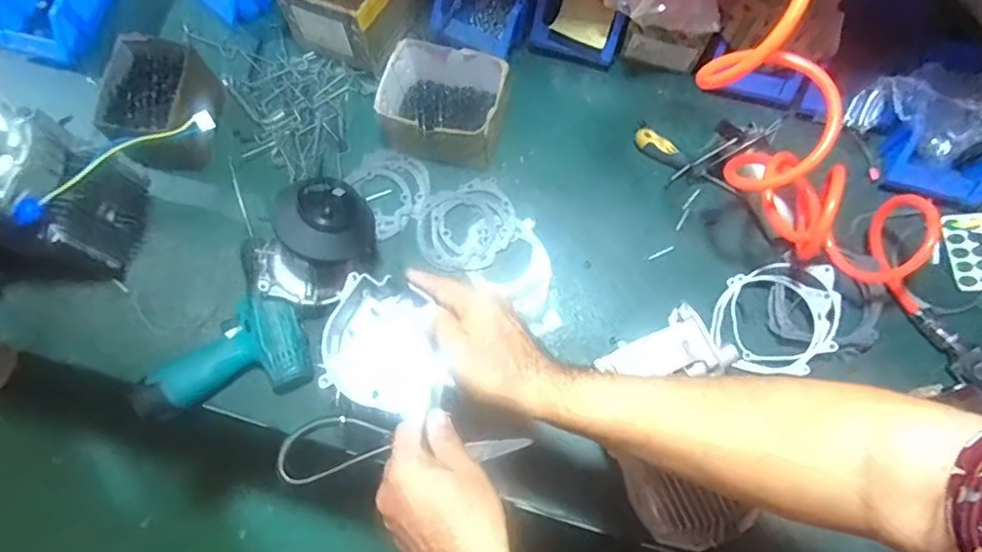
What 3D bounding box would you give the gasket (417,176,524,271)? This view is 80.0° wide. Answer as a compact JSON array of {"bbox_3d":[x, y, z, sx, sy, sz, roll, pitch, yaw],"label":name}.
[{"bbox_3d":[-0.029,-0.061,0.748,0.127,0.004,0.103,-31,76,-9],"label":"gasket"}]

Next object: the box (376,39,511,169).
[{"bbox_3d":[-0.058,-0.219,0.748,0.147,0.096,0.135,18,73,5],"label":"box"}]

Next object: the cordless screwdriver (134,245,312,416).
[{"bbox_3d":[-0.329,0.064,0.703,0.195,0.056,0.183,-18,74,-6],"label":"cordless screwdriver"}]

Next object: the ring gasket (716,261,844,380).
[{"bbox_3d":[0.332,0.051,0.687,0.132,0.010,0.128,-4,80,21],"label":"ring gasket"}]

